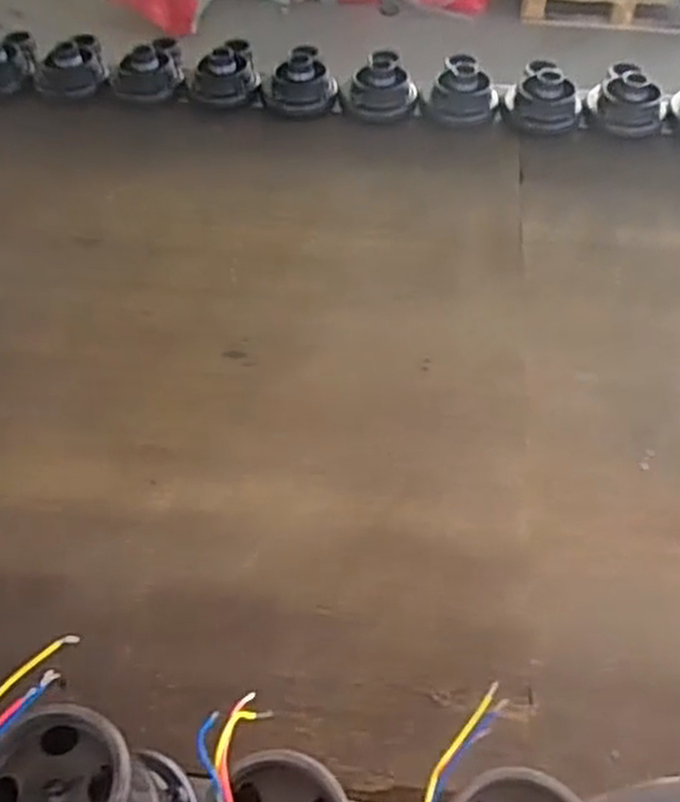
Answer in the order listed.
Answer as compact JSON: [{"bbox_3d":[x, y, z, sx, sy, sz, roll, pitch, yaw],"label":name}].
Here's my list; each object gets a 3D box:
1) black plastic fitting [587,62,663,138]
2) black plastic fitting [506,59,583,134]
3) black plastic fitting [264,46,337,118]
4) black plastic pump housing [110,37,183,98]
[{"bbox_3d":[0.448,-0.470,1.189,0.120,0.069,0.142,16,53,14],"label":"black plastic fitting"},{"bbox_3d":[0.318,-0.475,1.183,0.122,0.071,0.100,12,52,10],"label":"black plastic fitting"},{"bbox_3d":[-0.066,-0.517,1.227,0.115,0.076,0.108,-3,51,-2],"label":"black plastic fitting"},{"bbox_3d":[-0.313,-0.540,1.255,0.126,0.072,0.100,-5,51,-3],"label":"black plastic pump housing"}]

